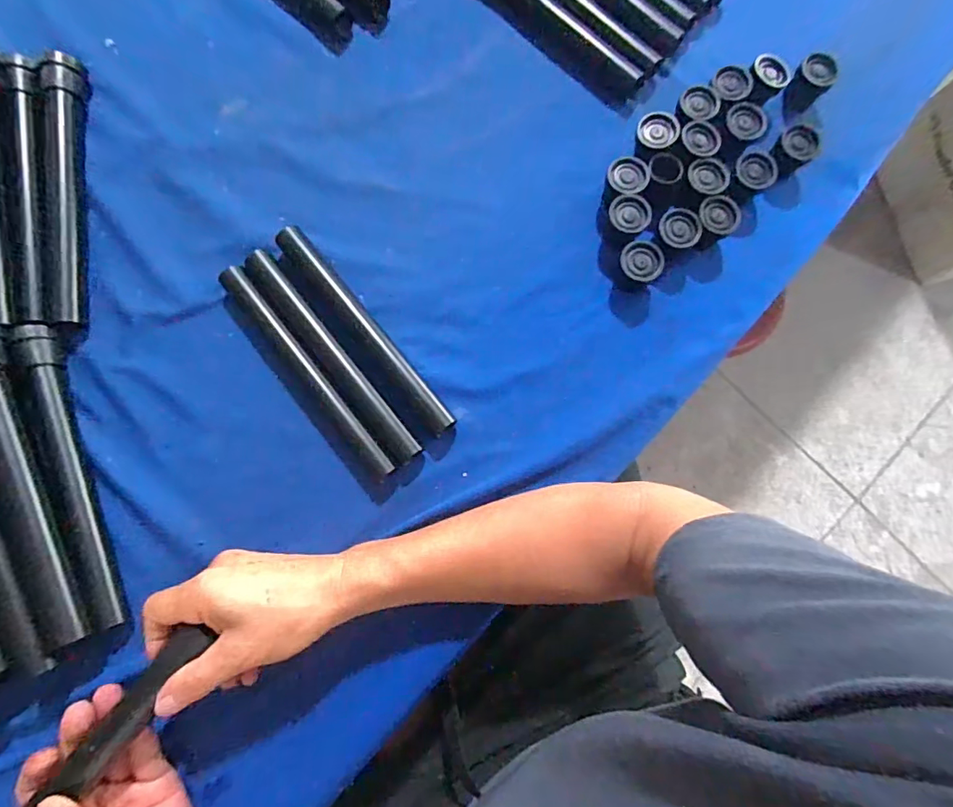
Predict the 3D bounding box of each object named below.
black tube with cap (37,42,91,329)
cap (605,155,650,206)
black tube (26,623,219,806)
[{"bbox_3d":[-0.362,-0.193,0.426,0.027,0.025,0.250,-6,85,-7],"label":"black tube with cap"},{"bbox_3d":[0.129,-0.195,0.427,0.034,0.030,0.035,1,84,-7],"label":"cap"},{"bbox_3d":[-0.255,0.239,0.299,0.023,0.022,0.234,40,79,-1],"label":"black tube"}]

